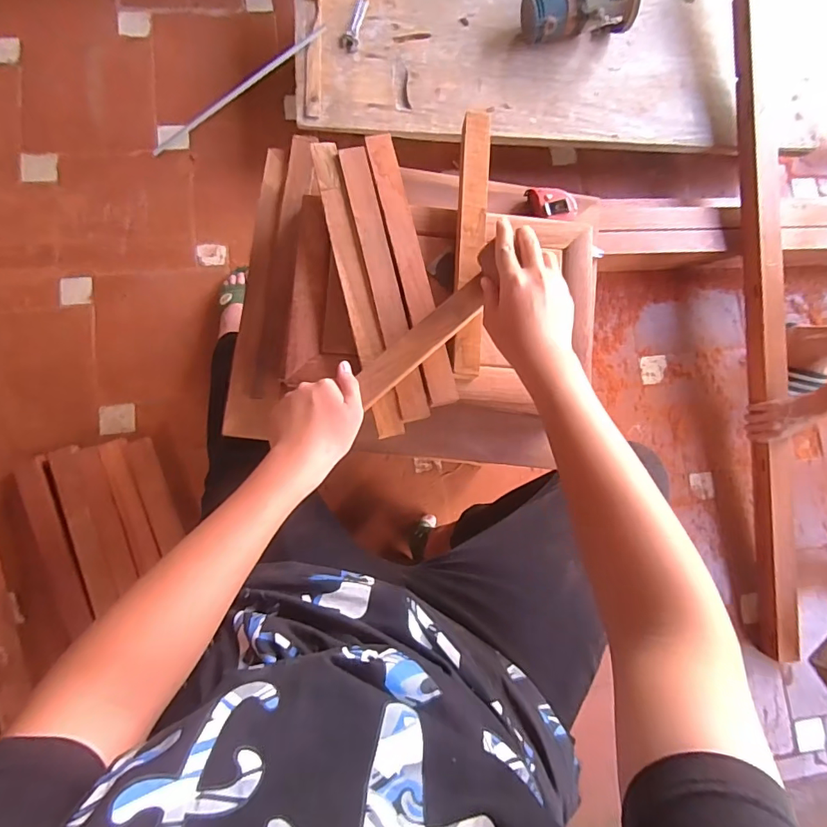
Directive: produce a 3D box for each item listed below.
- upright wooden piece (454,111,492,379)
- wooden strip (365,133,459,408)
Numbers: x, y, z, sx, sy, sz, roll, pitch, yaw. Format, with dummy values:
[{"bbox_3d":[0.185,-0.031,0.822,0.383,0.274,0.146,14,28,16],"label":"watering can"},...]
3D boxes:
[{"bbox_3d":[0.070,-0.212,0.571,0.034,0.020,0.334,4,82,-5],"label":"upright wooden piece"},{"bbox_3d":[-0.002,-0.171,0.557,0.039,0.009,0.325,-12,84,-7],"label":"wooden strip"}]

